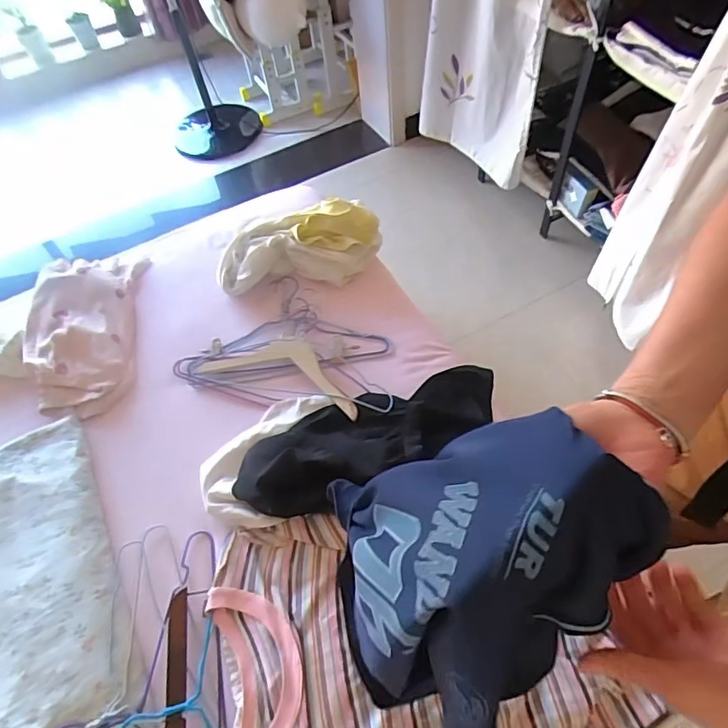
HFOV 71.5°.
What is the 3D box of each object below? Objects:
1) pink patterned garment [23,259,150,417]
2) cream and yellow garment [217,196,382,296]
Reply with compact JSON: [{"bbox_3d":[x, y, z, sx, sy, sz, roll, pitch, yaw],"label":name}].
[{"bbox_3d":[-0.544,-0.080,0.972,0.206,0.039,0.390,-10,56,-2],"label":"pink patterned garment"},{"bbox_3d":[-0.130,-0.233,1.005,0.329,0.084,0.146,-10,56,-1],"label":"cream and yellow garment"}]

